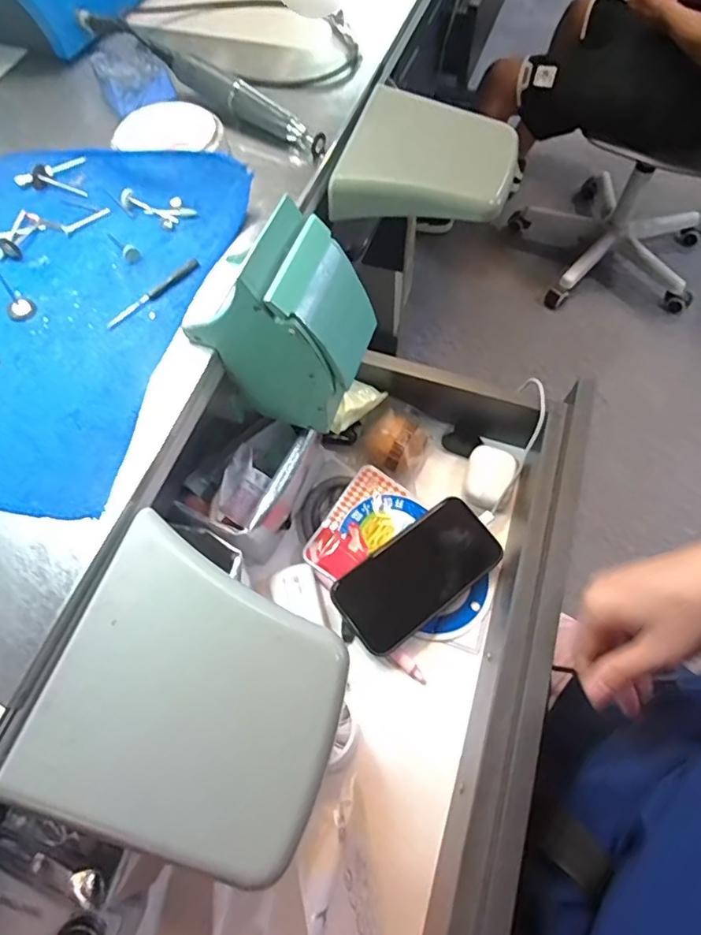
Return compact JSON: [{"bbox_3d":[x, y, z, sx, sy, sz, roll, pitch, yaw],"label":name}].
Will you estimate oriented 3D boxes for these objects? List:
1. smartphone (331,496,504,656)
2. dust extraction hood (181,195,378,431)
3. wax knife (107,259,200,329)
[{"bbox_3d":[0.059,0.089,0.453,0.147,0.007,0.071,-35,73,-14],"label":"smartphone"},{"bbox_3d":[-0.044,-0.099,0.366,0.111,0.132,0.089,22,66,13],"label":"dust extraction hood"},{"bbox_3d":[-0.142,-0.126,0.378,0.009,0.006,0.080,41,72,20],"label":"wax knife"}]

